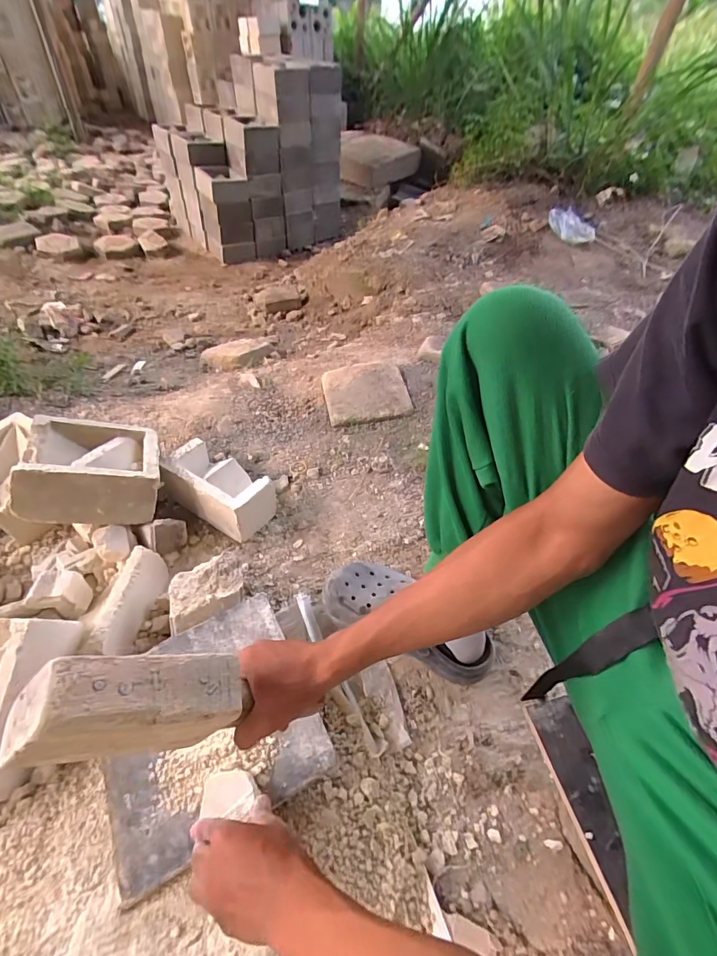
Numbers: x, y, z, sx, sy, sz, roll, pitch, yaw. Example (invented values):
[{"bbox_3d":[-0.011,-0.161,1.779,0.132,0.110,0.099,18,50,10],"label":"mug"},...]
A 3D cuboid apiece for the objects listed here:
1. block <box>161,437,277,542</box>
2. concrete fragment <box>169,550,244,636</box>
[{"bbox_3d":[-0.277,0.015,0.814,0.210,0.099,0.104,28,51,20],"label":"block"},{"bbox_3d":[-0.231,0.170,0.630,0.113,0.044,0.083,-15,50,-18],"label":"concrete fragment"}]

